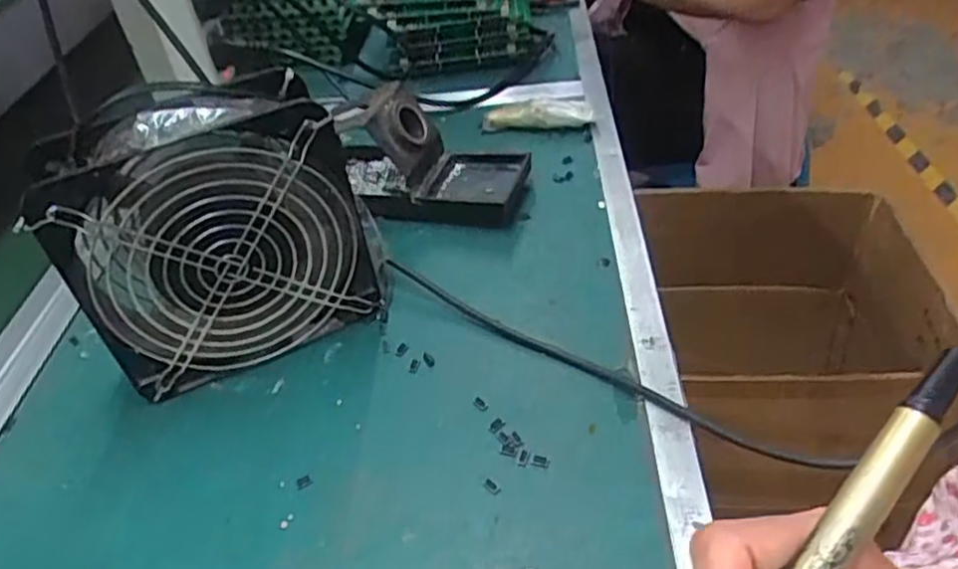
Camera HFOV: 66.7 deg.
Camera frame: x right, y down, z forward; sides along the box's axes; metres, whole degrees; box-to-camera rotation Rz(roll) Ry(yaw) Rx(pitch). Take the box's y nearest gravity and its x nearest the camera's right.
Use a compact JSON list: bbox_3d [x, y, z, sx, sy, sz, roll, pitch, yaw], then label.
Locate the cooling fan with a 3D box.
[{"bbox_3d":[-0.141,-0.027,0.407,0.156,0.151,0.059,-20,42,-13],"label":"cooling fan"}]

